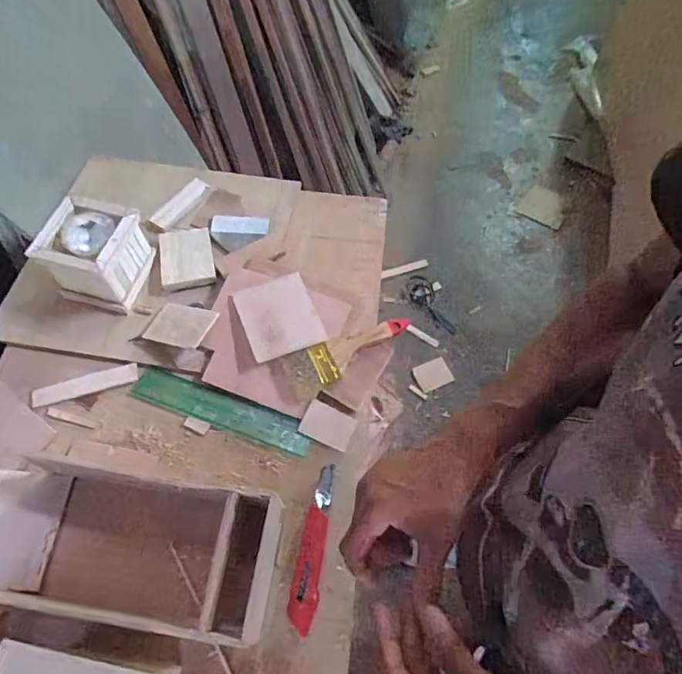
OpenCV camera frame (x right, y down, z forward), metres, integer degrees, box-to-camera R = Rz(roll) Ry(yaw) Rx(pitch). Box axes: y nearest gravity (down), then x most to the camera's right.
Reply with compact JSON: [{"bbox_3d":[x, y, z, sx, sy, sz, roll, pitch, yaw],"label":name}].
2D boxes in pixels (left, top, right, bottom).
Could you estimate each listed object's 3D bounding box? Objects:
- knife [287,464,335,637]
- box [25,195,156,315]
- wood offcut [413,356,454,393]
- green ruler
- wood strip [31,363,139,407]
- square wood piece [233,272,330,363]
[{"bbox_3d":[-0.034,0.244,0.574,0.031,0.013,0.180,7,61,4],"label":"knife"},{"bbox_3d":[-0.355,-0.121,0.700,0.127,0.099,0.118,12,62,7],"label":"box"},{"bbox_3d":[0.296,0.118,1.549,0.111,0.017,0.087,-22,63,-10],"label":"wood offcut"},{"bbox_3d":[-0.161,0.097,0.654,0.253,0.006,0.050,17,62,9],"label":"green ruler"},{"bbox_3d":[-0.352,0.066,0.669,0.140,0.005,0.030,-15,62,-8],"label":"wood strip"},{"bbox_3d":[-0.088,-0.031,0.683,0.100,0.010,0.119,-19,65,-11],"label":"square wood piece"}]

